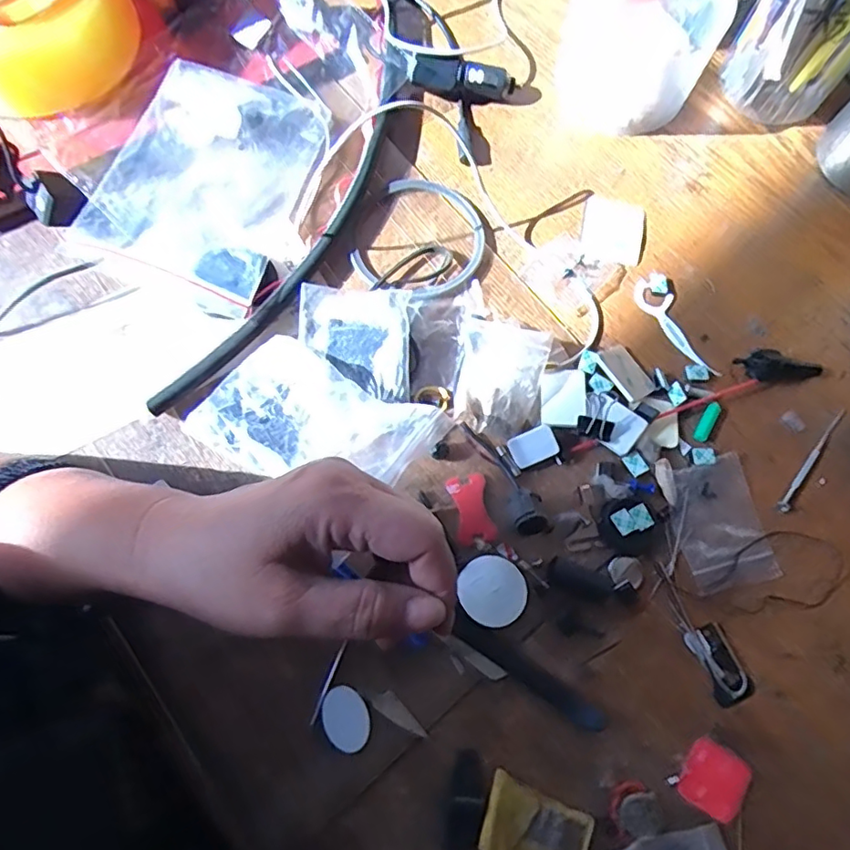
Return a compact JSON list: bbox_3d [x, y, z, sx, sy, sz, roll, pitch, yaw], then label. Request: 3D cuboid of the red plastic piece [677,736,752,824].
[{"bbox_3d":[0.146,0.178,0.288,0.031,0.004,0.031,33,76,7],"label":"red plastic piece"}]

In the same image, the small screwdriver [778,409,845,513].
[{"bbox_3d":[0.226,0.020,0.333,0.007,0.004,0.076,39,78,9],"label":"small screwdriver"}]

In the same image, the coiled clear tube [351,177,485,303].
[{"bbox_3d":[0.001,-0.119,0.363,0.072,0.005,0.088,23,75,4],"label":"coiled clear tube"}]

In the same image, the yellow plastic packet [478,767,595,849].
[{"bbox_3d":[0.053,0.195,0.271,0.053,0.016,0.034,26,76,5],"label":"yellow plastic packet"}]

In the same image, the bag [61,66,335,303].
[{"bbox_3d":[-0.126,-0.150,0.351,0.108,0.028,0.141,24,72,-4],"label":"bag"}]

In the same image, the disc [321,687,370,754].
[{"bbox_3d":[-0.039,0.147,0.287,0.021,0.004,0.030,-29,78,-9],"label":"disc"}]

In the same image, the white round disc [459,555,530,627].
[{"bbox_3d":[0.037,0.088,0.307,0.034,0.007,0.036,0,75,-2],"label":"white round disc"}]

